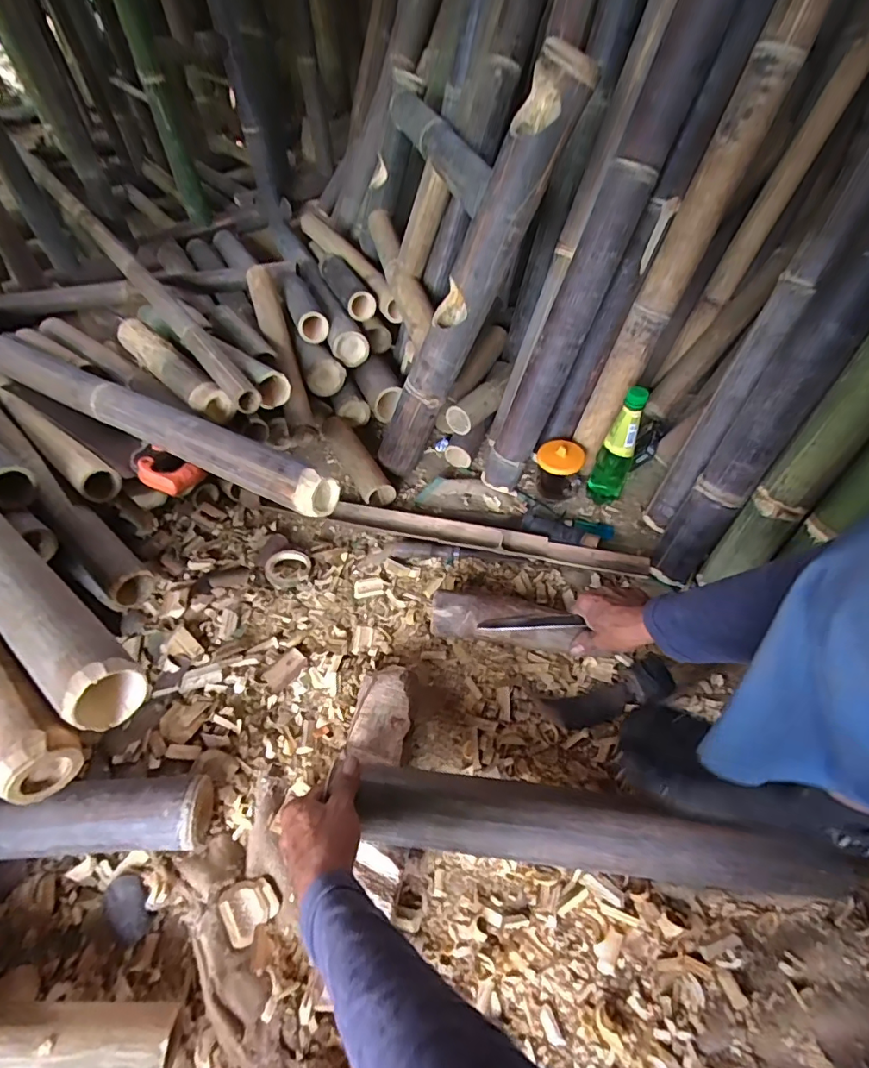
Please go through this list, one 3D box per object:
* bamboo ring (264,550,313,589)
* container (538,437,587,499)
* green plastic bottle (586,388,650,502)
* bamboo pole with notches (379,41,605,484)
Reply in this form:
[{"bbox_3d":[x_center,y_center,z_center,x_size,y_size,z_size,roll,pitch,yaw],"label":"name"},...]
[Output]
[{"bbox_3d":[-0.240,0.058,0.837,0.075,0.017,0.072,-1,50,1],"label":"bamboo ring"},{"bbox_3d":[0.217,-0.110,0.896,0.078,0.096,0.071,13,53,14],"label":"container"},{"bbox_3d":[0.303,-0.147,0.841,0.059,0.227,0.072,22,55,19],"label":"green plastic bottle"},{"bbox_3d":[0.036,-0.343,0.773,0.067,0.618,0.078,2,48,-29],"label":"bamboo pole with notches"}]

